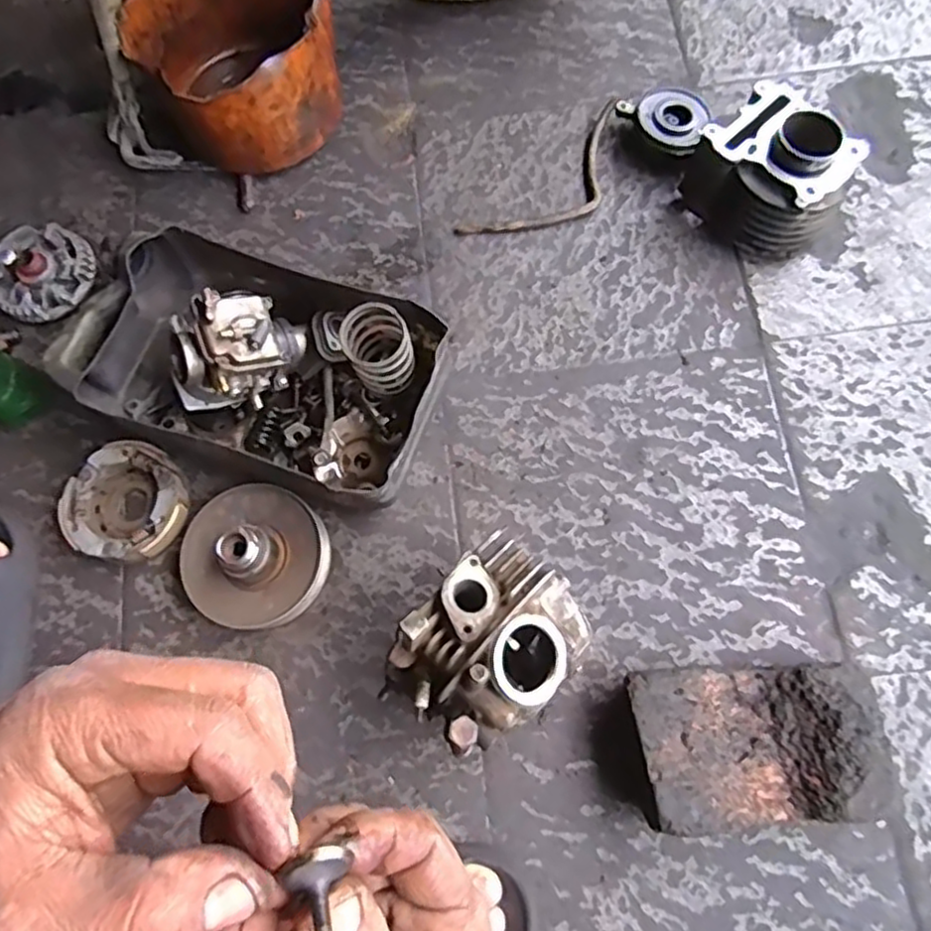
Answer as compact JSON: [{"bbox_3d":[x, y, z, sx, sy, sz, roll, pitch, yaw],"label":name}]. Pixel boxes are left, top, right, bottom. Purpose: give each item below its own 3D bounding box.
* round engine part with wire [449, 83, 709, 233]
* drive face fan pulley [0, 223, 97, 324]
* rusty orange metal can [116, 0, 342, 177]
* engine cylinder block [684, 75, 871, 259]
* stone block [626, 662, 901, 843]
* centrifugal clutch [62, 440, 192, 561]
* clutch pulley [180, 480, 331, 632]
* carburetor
[{"bbox_3d":[0.113,-0.299,0.655,0.273,0.037,0.095,-25,75,-5],"label":"round engine part with wire"},{"bbox_3d":[-0.418,-0.190,0.659,0.094,0.022,0.097,-1,74,2],"label":"drive face fan pulley"},{"bbox_3d":[-0.216,-0.392,0.663,0.186,0.116,0.169,-23,75,-4],"label":"rusty orange metal can"},{"bbox_3d":[0.281,-0.267,0.611,0.111,0.089,0.131,-38,76,-8],"label":"engine cylinder block"},{"bbox_3d":[0.211,0.206,0.495,0.173,0.058,0.120,-7,74,0],"label":"stone block"},{"bbox_3d":[-0.296,0.032,0.592,0.101,0.033,0.099,-1,74,2],"label":"centrifugal clutch"},{"bbox_3d":[-0.180,0.073,0.553,0.116,0.058,0.118,-1,74,2],"label":"clutch pulley"},{"bbox_3d":[-0.196,-0.099,0.561,0.109,0.108,0.078,-23,75,-4],"label":"carburetor"}]

